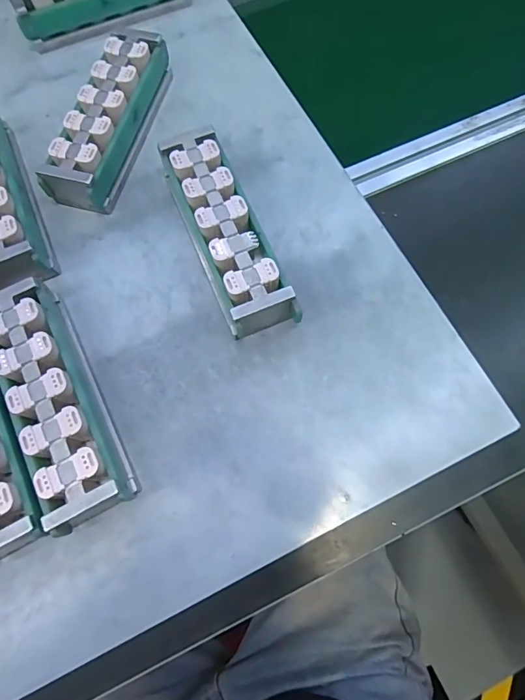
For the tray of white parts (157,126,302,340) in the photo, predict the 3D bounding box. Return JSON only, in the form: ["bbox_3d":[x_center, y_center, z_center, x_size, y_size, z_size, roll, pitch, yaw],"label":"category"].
[{"bbox_3d":[-0.035,-0.104,0.373,0.056,0.050,0.195,-22,72,-6],"label":"tray of white parts"}]

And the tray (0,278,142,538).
[{"bbox_3d":[-0.164,0.037,0.327,0.059,0.047,0.189,-27,73,-7],"label":"tray"}]

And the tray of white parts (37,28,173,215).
[{"bbox_3d":[-0.149,-0.229,0.414,0.055,0.050,0.193,15,72,7],"label":"tray of white parts"}]

